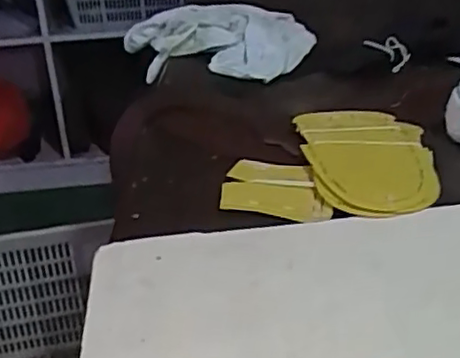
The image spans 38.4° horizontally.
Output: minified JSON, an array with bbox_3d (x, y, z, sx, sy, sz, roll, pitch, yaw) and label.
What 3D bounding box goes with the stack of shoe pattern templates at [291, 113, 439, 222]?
[{"bbox_3d":[0.116,-0.017,0.540,0.106,0.011,0.170,0,28,-2],"label":"stack of shoe pattern templates"}]

